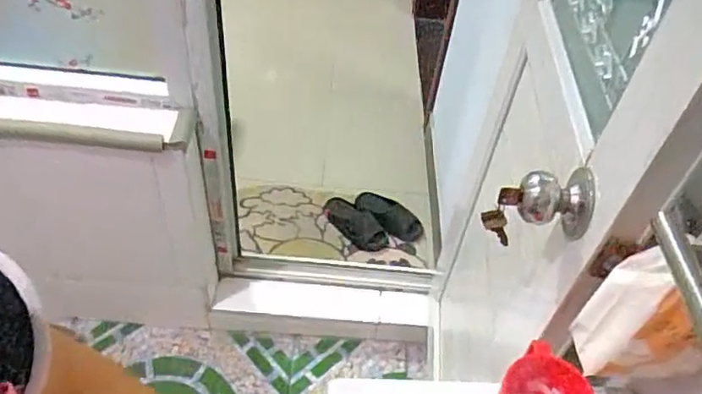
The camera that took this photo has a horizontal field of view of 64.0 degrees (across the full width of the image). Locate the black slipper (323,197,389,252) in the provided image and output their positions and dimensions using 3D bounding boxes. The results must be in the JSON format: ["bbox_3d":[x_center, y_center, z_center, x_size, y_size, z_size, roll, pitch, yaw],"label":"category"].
[{"bbox_3d":[0.018,0.094,1.910,0.114,0.062,0.256,-32,56,-31],"label":"black slipper"}]

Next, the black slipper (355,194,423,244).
[{"bbox_3d":[0.132,0.063,1.922,0.267,0.051,0.100,32,51,23],"label":"black slipper"}]

